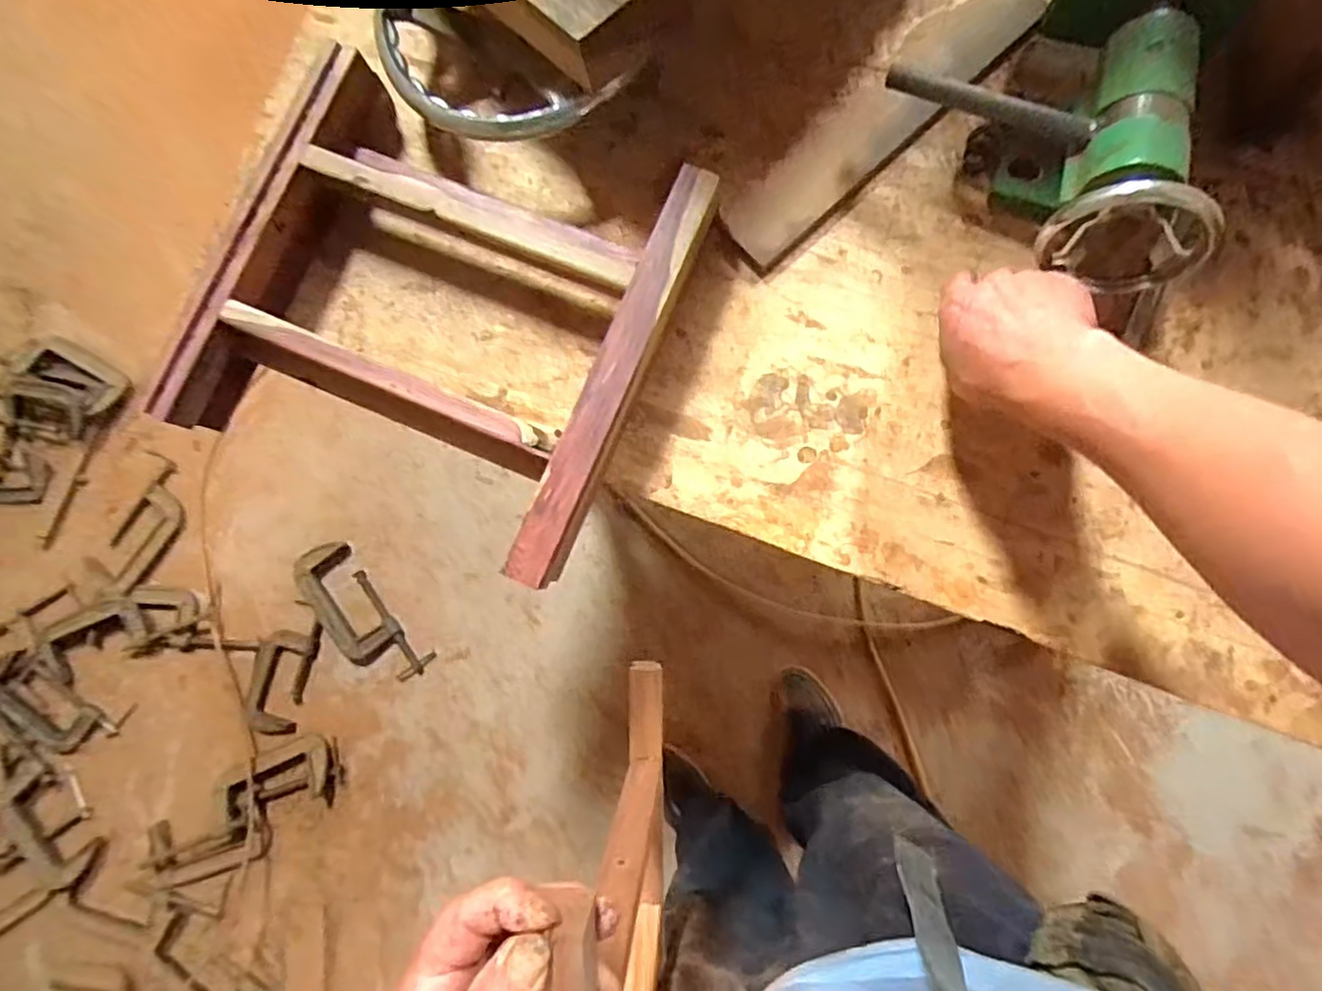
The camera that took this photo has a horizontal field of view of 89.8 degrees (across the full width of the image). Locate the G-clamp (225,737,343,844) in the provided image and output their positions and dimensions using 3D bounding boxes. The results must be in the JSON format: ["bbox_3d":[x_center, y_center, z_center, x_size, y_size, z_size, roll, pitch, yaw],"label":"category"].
[{"bbox_3d":[-0.736,0.557,1.283,0.241,0.027,0.140,-17,83,3],"label":"G-clamp"}]

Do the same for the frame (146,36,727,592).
[{"bbox_3d":[-0.166,-0.144,0.515,0.333,0.069,0.321,23,87,7],"label":"frame"}]

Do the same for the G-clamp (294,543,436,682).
[{"bbox_3d":[-0.599,0.237,1.304,0.132,0.033,0.325,-39,82,0],"label":"G-clamp"}]

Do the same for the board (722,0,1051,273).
[{"bbox_3d":[0.176,-0.308,0.535,0.306,0.027,0.069,-43,82,0],"label":"board"}]

